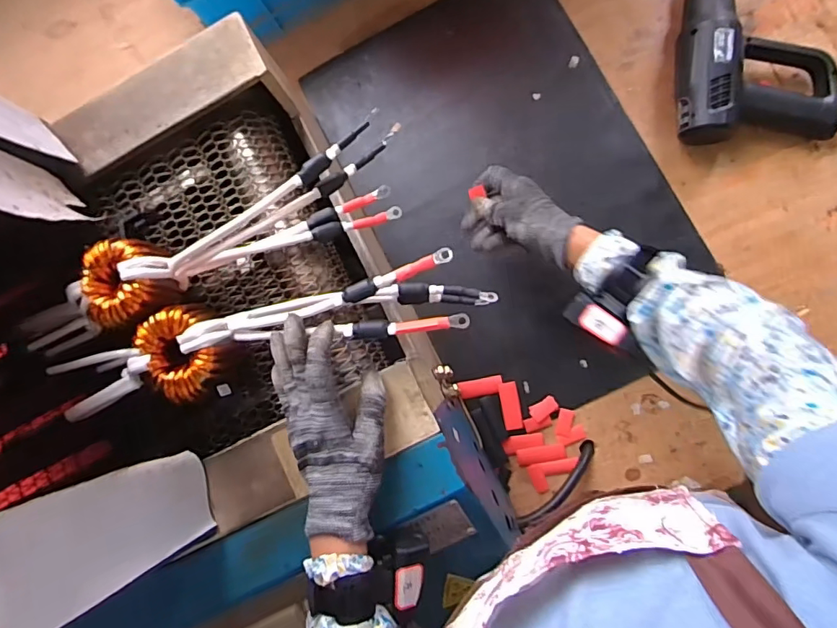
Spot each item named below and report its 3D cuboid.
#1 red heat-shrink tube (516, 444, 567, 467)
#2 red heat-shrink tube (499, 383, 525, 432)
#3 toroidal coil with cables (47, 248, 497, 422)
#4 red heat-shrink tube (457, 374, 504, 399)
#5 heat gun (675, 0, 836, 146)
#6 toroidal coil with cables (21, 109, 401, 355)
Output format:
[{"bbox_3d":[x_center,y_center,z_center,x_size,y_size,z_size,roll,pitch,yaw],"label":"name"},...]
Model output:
[{"bbox_3d":[0.156,0.178,0.640,0.060,0.006,0.022,-14,86,9],"label":"red heat-shrink tube"},{"bbox_3d":[0.119,0.118,0.645,0.023,0.009,0.061,-10,87,9],"label":"red heat-shrink tube"},{"bbox_3d":[-0.127,0.018,0.452,0.384,0.097,0.072,-13,87,3],"label":"toroidal coil with cables"},{"bbox_3d":[0.081,0.095,0.652,0.055,0.011,0.022,-12,87,9],"label":"red heat-shrink tube"},{"bbox_3d":[0.409,-0.329,0.607,0.178,0.067,0.228,2,89,9],"label":"heat gun"},{"bbox_3d":[-0.196,-0.061,0.480,0.394,0.113,0.079,-26,83,5],"label":"toroidal coil with cables"}]

